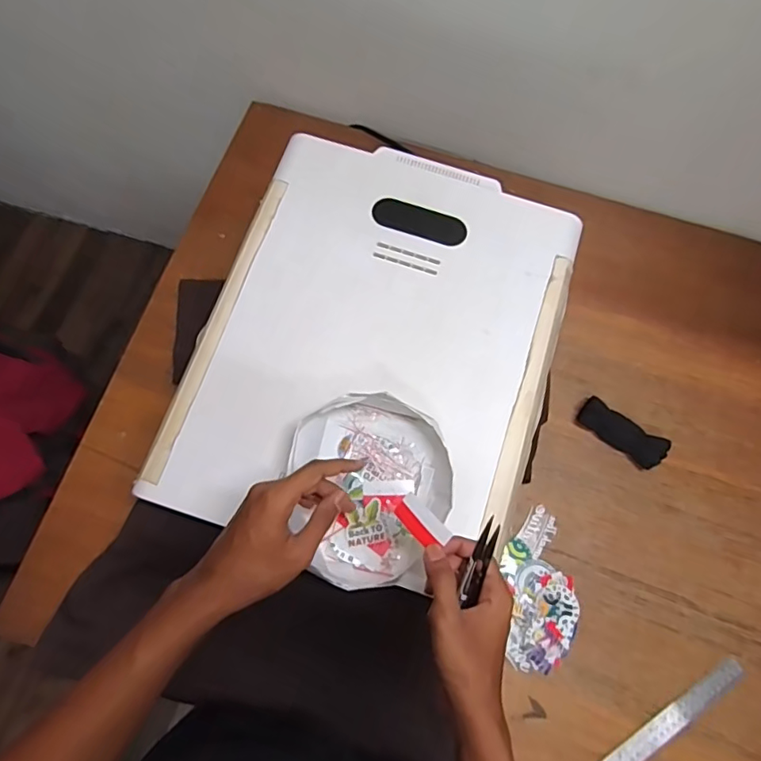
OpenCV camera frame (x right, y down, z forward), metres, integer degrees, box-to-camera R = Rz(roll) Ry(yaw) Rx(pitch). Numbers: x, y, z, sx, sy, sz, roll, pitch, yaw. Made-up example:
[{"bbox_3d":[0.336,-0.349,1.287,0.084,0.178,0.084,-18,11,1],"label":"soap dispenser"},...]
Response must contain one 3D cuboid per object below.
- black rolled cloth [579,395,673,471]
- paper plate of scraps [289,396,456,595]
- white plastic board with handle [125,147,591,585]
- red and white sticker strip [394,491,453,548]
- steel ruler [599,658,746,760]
[{"bbox_3d":[0.350,0.076,0.776,0.126,0.027,0.045,38,74,10],"label":"black rolled cloth"},{"bbox_3d":[-0.011,0.112,0.558,0.164,0.052,0.187,8,74,2],"label":"paper plate of scraps"},{"bbox_3d":[0.003,-0.049,0.638,0.396,0.026,0.499,18,74,4],"label":"white plastic board with handle"},{"bbox_3d":[0.037,0.126,0.476,0.025,0.006,0.051,-41,67,-11],"label":"red and white sticker strip"},{"bbox_3d":[0.330,0.457,0.675,0.325,0.008,0.034,-32,71,-11],"label":"steel ruler"}]

